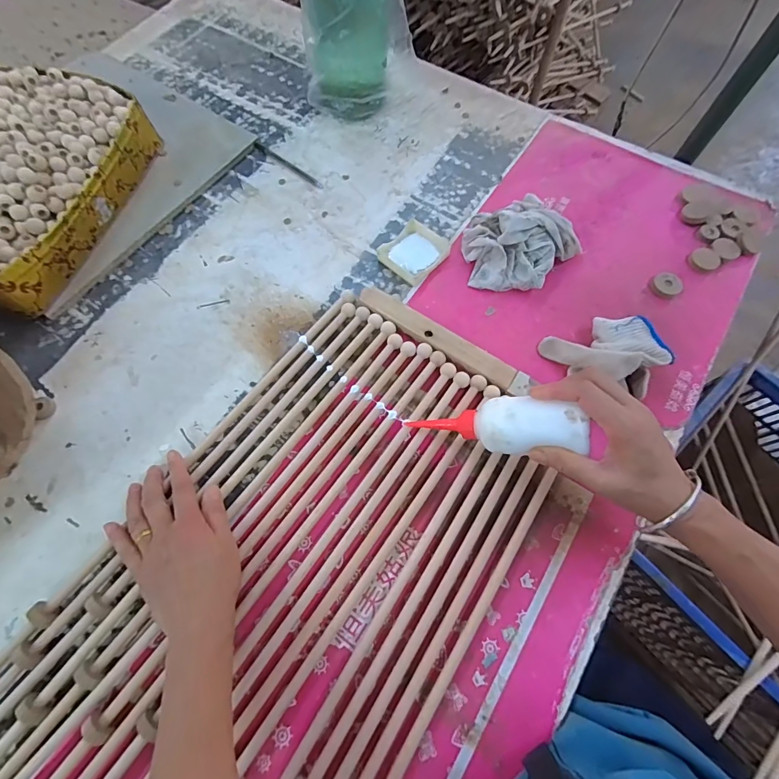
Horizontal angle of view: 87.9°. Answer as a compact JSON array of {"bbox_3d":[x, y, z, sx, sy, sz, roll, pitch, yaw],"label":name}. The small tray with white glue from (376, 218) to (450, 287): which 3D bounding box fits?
[{"bbox_3d":[0.035,-0.189,0.550,0.074,0.014,0.087,40,73,15],"label":"small tray with white glue"}]

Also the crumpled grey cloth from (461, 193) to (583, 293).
[{"bbox_3d":[0.173,-0.194,0.521,0.137,0.056,0.113,-23,69,-9],"label":"crumpled grey cloth"}]

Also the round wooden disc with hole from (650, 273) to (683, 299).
[{"bbox_3d":[0.357,-0.135,0.522,0.037,0.009,0.035,0,67,0],"label":"round wooden disc with hole"}]

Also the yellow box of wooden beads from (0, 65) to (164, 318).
[{"bbox_3d":[-0.514,-0.278,0.550,0.275,0.097,0.349,16,69,6],"label":"yellow box of wooden beads"}]

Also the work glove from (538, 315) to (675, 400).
[{"bbox_3d":[0.256,-0.054,0.471,0.129,0.047,0.096,30,71,12],"label":"work glove"}]

